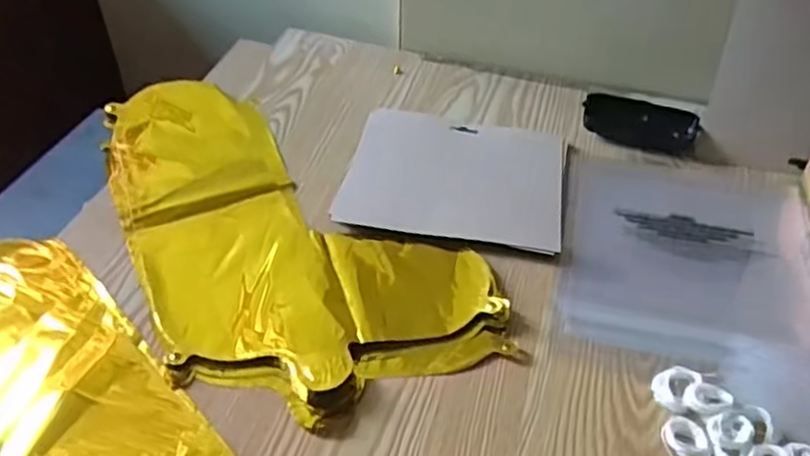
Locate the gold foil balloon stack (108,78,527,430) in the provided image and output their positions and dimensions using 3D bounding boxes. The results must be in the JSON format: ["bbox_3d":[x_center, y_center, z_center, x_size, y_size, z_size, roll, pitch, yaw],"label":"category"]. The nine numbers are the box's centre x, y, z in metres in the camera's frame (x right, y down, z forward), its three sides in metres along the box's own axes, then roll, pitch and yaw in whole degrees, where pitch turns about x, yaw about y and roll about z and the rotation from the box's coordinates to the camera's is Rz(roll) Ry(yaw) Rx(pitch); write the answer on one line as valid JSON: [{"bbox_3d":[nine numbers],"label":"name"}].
[{"bbox_3d":[-0.123,-0.014,0.601,0.222,0.013,0.430,-23,48,-24],"label":"gold foil balloon stack"}]

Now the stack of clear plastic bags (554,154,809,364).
[{"bbox_3d":[0.242,0.014,0.593,0.209,0.010,0.240,9,43,9],"label":"stack of clear plastic bags"}]

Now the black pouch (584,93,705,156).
[{"bbox_3d":[0.234,-0.105,0.700,0.108,0.028,0.034,13,44,12],"label":"black pouch"}]

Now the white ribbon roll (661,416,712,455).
[{"bbox_3d":[0.179,0.136,0.449,0.027,0.008,0.033,-2,42,-4],"label":"white ribbon roll"}]

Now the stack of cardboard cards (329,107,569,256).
[{"bbox_3d":[0.047,-0.049,0.640,0.191,0.004,0.164,9,43,8],"label":"stack of cardboard cards"}]

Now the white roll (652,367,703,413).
[{"bbox_3d":[0.184,0.108,0.481,0.027,0.008,0.037,29,49,27],"label":"white roll"}]

